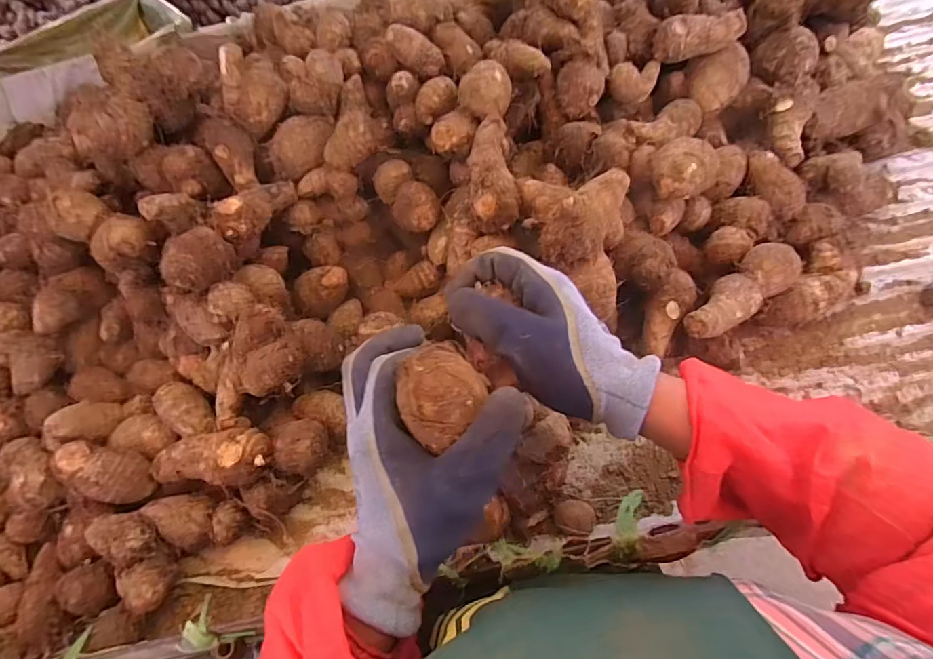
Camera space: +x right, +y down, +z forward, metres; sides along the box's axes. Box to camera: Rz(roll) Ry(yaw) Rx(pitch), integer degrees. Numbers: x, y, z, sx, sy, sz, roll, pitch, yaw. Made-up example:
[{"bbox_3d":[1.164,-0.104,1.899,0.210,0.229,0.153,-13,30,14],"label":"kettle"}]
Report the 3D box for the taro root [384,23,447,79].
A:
[{"bbox_3d":[-0.051,-0.280,0.507,0.067,0.027,0.023,25,57,-28],"label":"taro root"}]

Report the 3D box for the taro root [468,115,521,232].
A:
[{"bbox_3d":[0.024,-0.140,0.449,0.043,0.037,0.101,-4,80,-3],"label":"taro root"}]

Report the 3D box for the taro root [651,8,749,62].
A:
[{"bbox_3d":[0.233,-0.297,0.506,0.083,0.033,0.032,-6,60,12],"label":"taro root"}]

